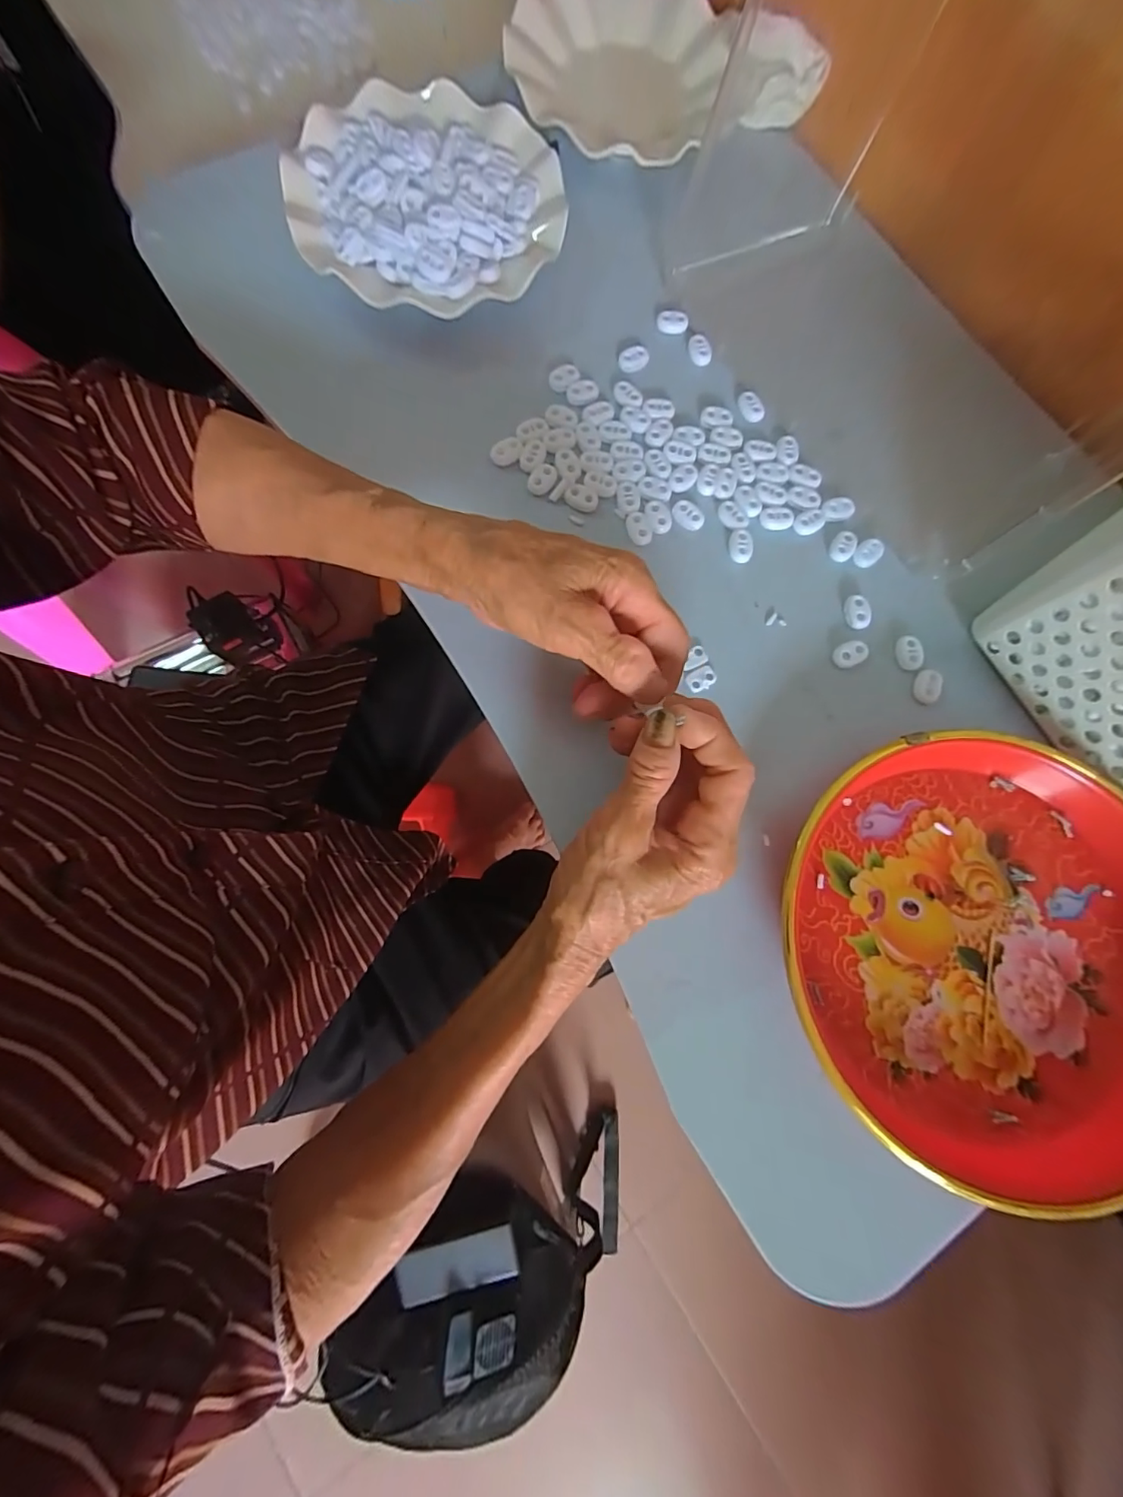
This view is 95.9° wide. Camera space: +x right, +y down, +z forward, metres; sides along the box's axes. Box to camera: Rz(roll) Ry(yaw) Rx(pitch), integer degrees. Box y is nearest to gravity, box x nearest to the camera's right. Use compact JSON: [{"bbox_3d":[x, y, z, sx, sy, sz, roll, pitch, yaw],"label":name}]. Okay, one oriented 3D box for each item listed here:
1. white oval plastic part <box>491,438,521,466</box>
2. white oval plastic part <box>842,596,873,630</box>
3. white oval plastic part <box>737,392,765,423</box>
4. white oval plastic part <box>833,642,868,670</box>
[{"bbox_3d":[-0.036,-0.194,0.331,0.021,0.009,0.013,-14,78,-4],"label":"white oval plastic part"},{"bbox_3d":[0.187,-0.085,0.320,0.016,0.006,0.020,11,77,1],"label":"white oval plastic part"},{"bbox_3d":[0.130,-0.235,0.349,0.015,0.006,0.022,-38,81,-9],"label":"white oval plastic part"},{"bbox_3d":[0.179,-0.058,0.313,0.022,0.006,0.014,-16,78,-5],"label":"white oval plastic part"}]

